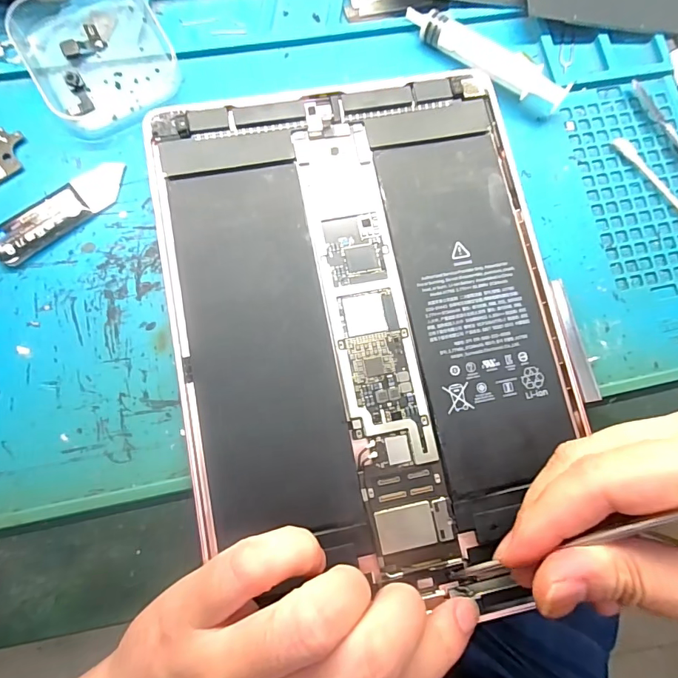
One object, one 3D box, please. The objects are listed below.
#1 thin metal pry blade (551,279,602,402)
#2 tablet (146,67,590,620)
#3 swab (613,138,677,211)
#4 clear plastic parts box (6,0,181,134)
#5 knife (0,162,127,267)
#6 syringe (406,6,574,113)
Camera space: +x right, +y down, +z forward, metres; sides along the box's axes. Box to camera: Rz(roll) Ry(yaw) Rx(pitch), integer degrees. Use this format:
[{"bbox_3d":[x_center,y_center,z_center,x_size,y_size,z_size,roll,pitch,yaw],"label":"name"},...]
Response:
[{"bbox_3d":[0.108,0.000,0.196,0.007,0.004,0.057,-18,79,35],"label":"thin metal pry blade"},{"bbox_3d":[0.014,-0.007,0.196,0.171,0.007,0.234,-11,82,-5],"label":"tablet"},{"bbox_3d":[0.168,-0.077,0.220,0.007,0.005,0.071,-37,85,-8],"label":"swab"},{"bbox_3d":[-0.116,-0.139,0.202,0.063,0.017,0.071,-26,84,-7],"label":"clear plastic parts box"},{"bbox_3d":[-0.128,-0.060,0.196,0.066,0.006,0.021,-40,86,-8],"label":"knife"},{"bbox_3d":[0.077,-0.147,0.219,0.089,0.013,0.022,35,81,2],"label":"syringe"}]

